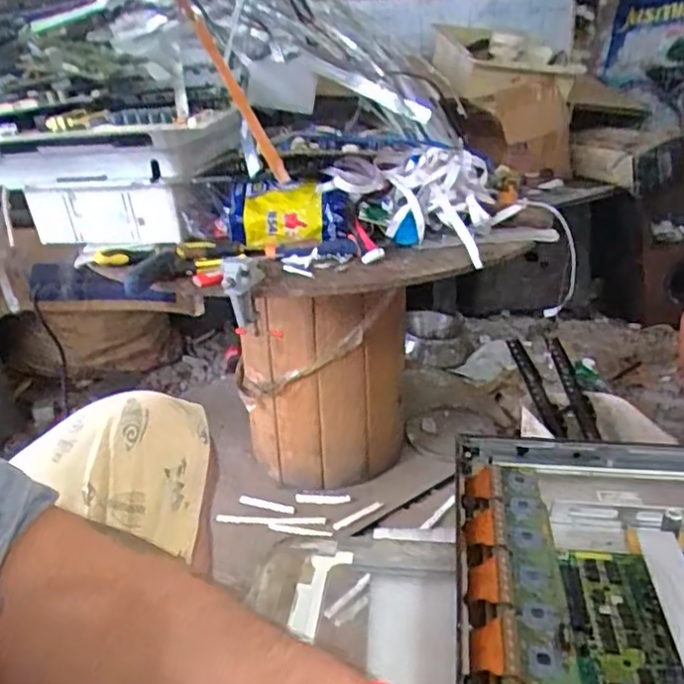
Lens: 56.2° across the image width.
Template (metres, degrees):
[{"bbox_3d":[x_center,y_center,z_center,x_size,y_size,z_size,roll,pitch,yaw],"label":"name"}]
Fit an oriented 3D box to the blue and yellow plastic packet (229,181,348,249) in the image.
[{"bbox_3d":[-0.072,-0.174,0.858,0.158,0.093,0.042,2,-14,4],"label":"blue and yellow plastic packet"}]

